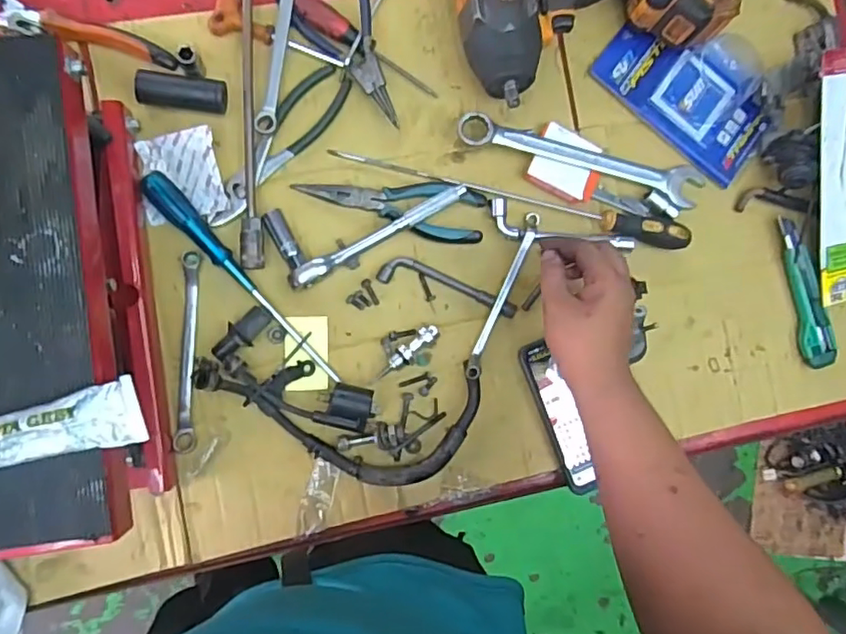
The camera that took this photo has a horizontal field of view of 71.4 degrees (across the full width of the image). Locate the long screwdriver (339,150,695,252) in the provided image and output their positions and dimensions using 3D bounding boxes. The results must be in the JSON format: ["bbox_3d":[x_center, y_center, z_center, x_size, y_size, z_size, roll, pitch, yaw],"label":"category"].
[{"bbox_3d":[0.100,-0.123,0.613,0.384,0.028,0.030,11,87,-8],"label":"long screwdriver"}]

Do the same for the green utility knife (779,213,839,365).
[{"bbox_3d":[0.437,-0.028,0.669,0.031,0.020,0.170,-11,90,-9],"label":"green utility knife"}]

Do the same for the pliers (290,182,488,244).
[{"bbox_3d":[-0.028,-0.121,0.598,0.188,0.018,0.055,14,87,-8],"label":"pliers"}]

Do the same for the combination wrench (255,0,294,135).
[{"bbox_3d":[-0.143,-0.267,0.585,0.021,0.015,0.174,9,87,-8],"label":"combination wrench"}]

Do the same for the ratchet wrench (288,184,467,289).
[{"bbox_3d":[-0.045,-0.081,0.588,0.193,0.029,0.020,-31,93,-8],"label":"ratchet wrench"}]

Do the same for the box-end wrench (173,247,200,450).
[{"bbox_3d":[-0.228,0.034,0.569,0.017,0.009,0.191,2,89,-9],"label":"box-end wrench"}]

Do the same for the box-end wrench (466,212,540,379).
[{"bbox_3d":[0.084,-0.024,0.609,0.014,0.022,0.184,23,85,-7],"label":"box-end wrench"}]

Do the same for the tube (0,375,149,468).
[{"bbox_3d":[-0.252,0.077,0.391,0.118,0.021,0.043,-14,91,-9],"label":"tube"}]

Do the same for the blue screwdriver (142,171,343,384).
[{"bbox_3d":[-0.172,-0.035,0.570,0.025,0.024,0.262,-43,95,-7],"label":"blue screwdriver"}]

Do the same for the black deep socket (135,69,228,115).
[{"bbox_3d":[-0.230,-0.215,0.564,0.078,0.029,0.032,4,88,-8],"label":"black deep socket"}]

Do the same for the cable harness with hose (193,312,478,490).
[{"bbox_3d":[-0.077,0.085,0.573,0.253,0.041,0.135,14,87,-8],"label":"cable harness with hose"}]

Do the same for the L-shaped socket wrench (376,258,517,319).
[{"bbox_3d":[0.029,-0.032,0.608,0.150,0.010,0.031,15,87,-8],"label":"L-shaped socket wrench"}]

